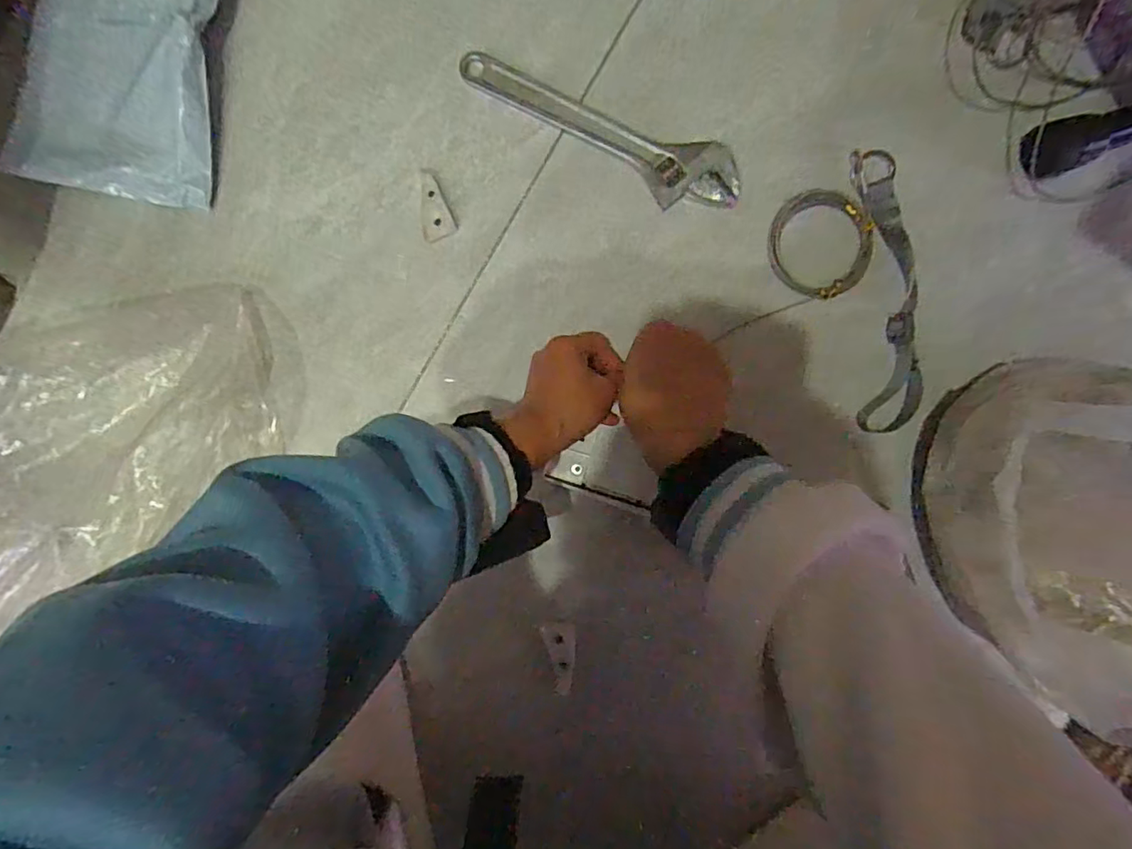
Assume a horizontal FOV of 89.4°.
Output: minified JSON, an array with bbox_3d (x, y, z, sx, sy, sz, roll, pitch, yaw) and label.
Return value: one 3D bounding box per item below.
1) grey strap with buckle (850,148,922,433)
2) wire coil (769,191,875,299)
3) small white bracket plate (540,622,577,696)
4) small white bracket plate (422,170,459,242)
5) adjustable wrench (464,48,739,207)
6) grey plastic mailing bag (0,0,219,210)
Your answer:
[{"bbox_3d":[0.255,-0.105,0.452,0.044,0.018,0.221,-3,92,5],"label":"grey strap with buckle"},{"bbox_3d":[0.204,-0.145,0.458,0.080,0.004,0.086,0,92,5],"label":"wire coil"},{"bbox_3d":[-0.004,0.200,0.491,0.028,0.004,0.057,-7,77,5],"label":"small white bracket plate"},{"bbox_3d":[-0.114,-0.184,0.480,0.029,0.006,0.057,-25,90,5],"label":"small white bracket plate"},{"bbox_3d":[0.023,-0.235,0.467,0.246,0.012,0.056,23,94,3],"label":"adjustable wrench"},{"bbox_3d":[-0.372,-0.333,0.478,0.175,0.033,0.275,10,93,4],"label":"grey plastic mailing bag"}]

